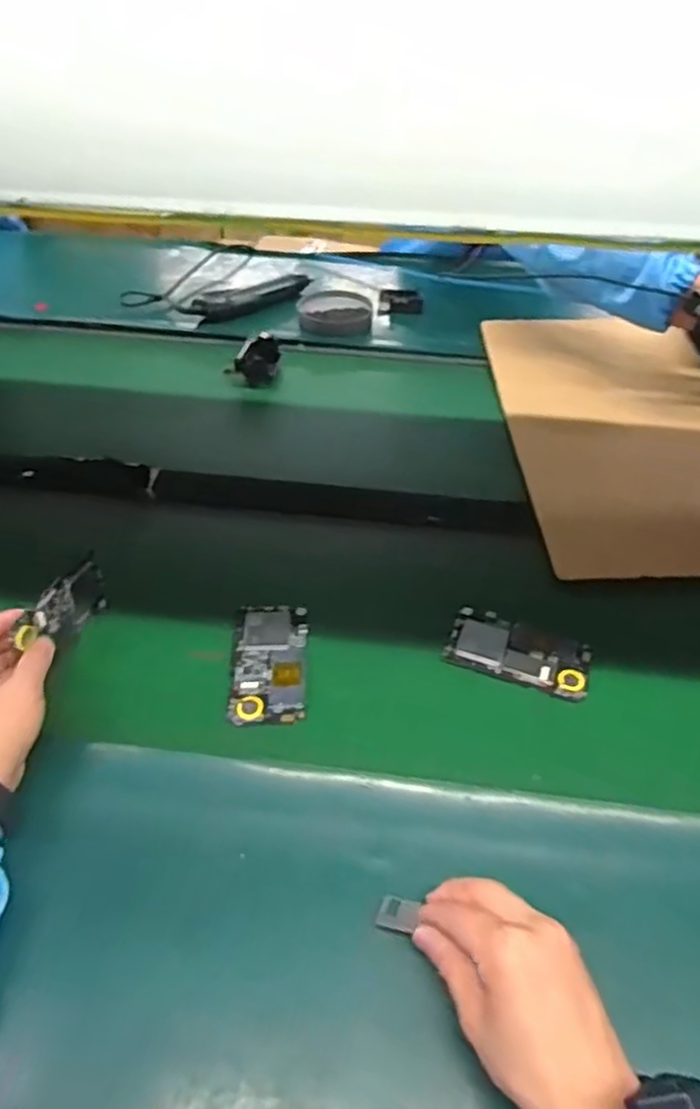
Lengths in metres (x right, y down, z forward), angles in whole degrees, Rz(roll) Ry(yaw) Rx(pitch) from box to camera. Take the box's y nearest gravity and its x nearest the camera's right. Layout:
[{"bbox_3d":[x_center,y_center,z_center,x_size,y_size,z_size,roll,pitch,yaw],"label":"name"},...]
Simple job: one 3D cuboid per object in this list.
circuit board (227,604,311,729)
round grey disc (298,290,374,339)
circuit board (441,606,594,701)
[{"bbox_3d":[-0.071,0.095,0.617,0.065,0.009,0.126,-1,44,0],"label":"circuit board"},{"bbox_3d":[-0.022,-0.377,1.064,0.111,0.029,0.088,-1,44,0],"label":"round grey disc"},{"bbox_3d":[0.152,0.088,0.622,0.124,0.014,0.067,17,47,17],"label":"circuit board"}]

